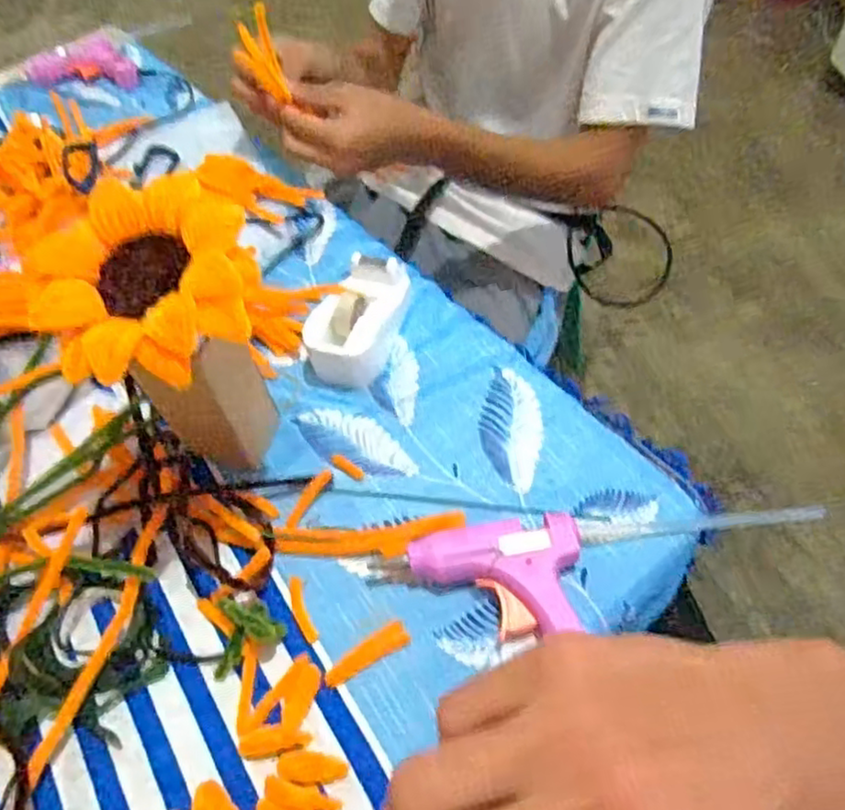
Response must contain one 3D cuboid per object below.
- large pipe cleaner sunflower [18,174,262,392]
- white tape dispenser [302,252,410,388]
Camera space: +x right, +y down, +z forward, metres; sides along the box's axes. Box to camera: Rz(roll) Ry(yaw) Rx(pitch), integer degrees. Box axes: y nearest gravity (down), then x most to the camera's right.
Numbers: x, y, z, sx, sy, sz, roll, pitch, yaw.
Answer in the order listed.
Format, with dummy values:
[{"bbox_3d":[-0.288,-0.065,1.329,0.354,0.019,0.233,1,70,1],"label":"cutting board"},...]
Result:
[{"bbox_3d":[-0.138,-0.060,0.341,0.107,0.038,0.107,-2,66,4],"label":"large pipe cleaner sunflower"},{"bbox_3d":[-0.049,-0.068,0.512,0.054,0.041,0.105,14,58,14],"label":"white tape dispenser"}]

